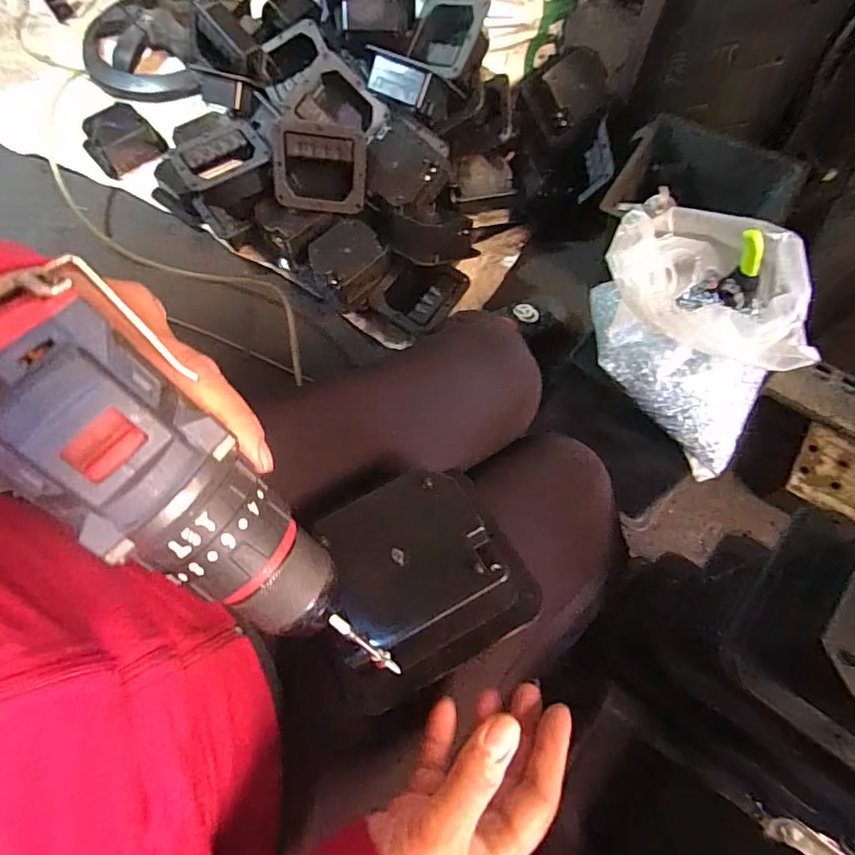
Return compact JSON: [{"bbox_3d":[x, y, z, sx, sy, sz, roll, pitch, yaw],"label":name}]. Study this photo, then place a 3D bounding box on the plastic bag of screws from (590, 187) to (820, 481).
[{"bbox_3d":[0.267,-0.101,0.553,0.181,0.152,0.228,14,70,7],"label":"plastic bag of screws"}]

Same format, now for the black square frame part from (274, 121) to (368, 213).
[{"bbox_3d":[-0.178,-0.438,0.869,0.152,0.136,0.060,0,39,-1],"label":"black square frame part"}]

